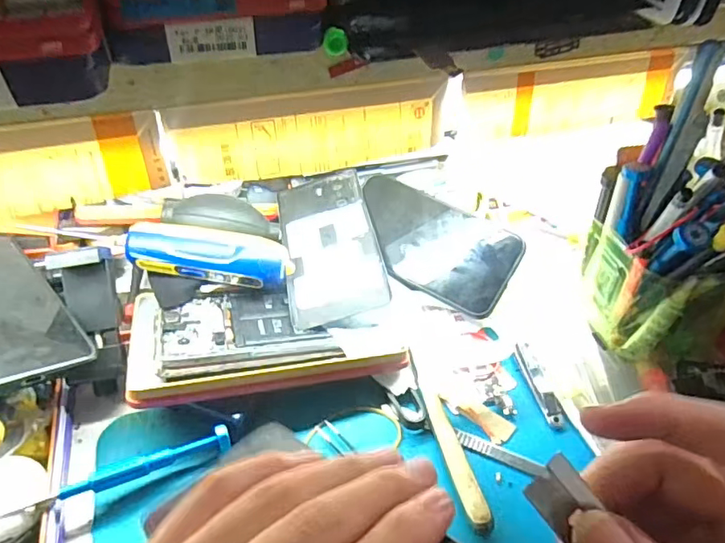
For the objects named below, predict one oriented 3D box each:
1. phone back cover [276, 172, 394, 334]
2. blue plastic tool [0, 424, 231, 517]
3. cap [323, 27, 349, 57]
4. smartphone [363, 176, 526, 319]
[{"bbox_3d":[-0.027,-0.026,0.428,0.072,0.011,0.158,-13,49,0],"label":"phone back cover"},{"bbox_3d":[-0.135,0.112,0.308,0.116,0.008,0.013,-15,44,-18],"label":"blue plastic tool"},{"bbox_3d":[-0.013,-0.114,0.267,0.012,0.012,0.009,-1,42,-3],"label":"cap"},{"bbox_3d":[0.053,-0.022,0.432,0.138,0.015,0.071,29,85,26],"label":"smartphone"}]

